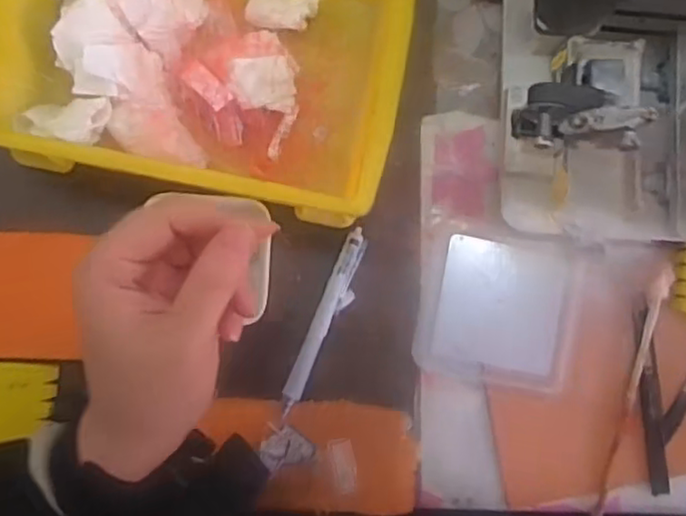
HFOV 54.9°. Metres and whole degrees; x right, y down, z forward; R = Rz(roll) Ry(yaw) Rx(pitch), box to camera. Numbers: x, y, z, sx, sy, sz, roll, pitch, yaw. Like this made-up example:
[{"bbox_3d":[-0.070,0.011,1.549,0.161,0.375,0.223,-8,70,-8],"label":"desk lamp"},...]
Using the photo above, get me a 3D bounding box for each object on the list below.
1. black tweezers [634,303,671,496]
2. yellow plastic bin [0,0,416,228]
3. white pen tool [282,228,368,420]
[{"bbox_3d":[0.211,0.097,0.450,0.015,0.006,0.123,-2,85,-5],"label":"black tweezers"},{"bbox_3d":[-0.090,-0.134,0.427,0.254,0.071,0.188,10,84,-3],"label":"yellow plastic bin"},{"bbox_3d":[-0.011,0.042,0.439,0.019,0.008,0.129,22,83,-2],"label":"white pen tool"}]

